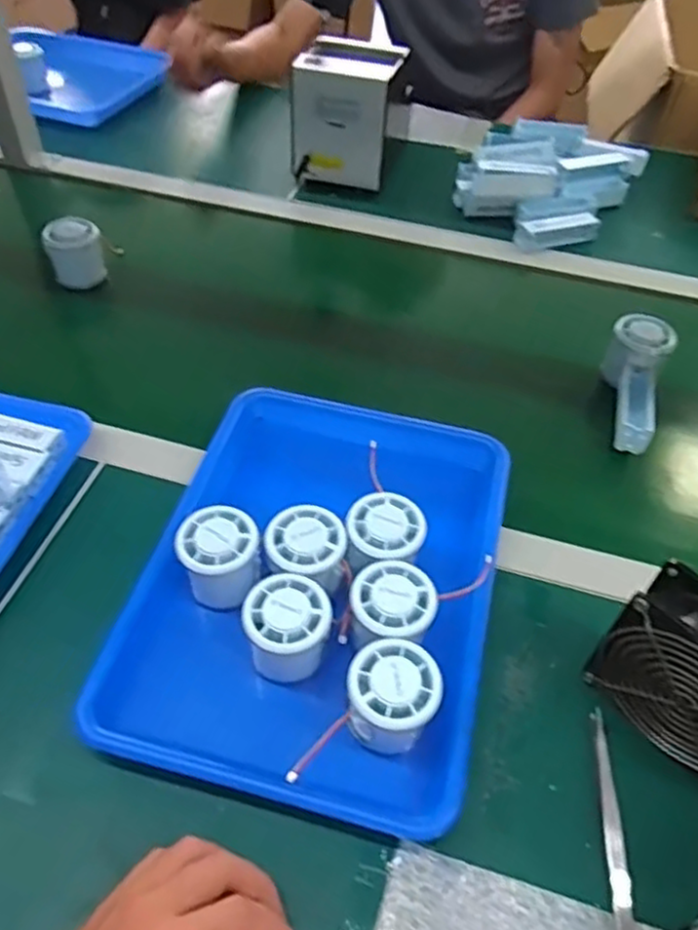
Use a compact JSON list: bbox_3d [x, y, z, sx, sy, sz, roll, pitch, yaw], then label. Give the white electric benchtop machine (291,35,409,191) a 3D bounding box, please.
[{"bbox_3d":[0.001,-0.468,0.918,0.118,0.140,0.118,14,50,9],"label":"white electric benchtop machine"}]

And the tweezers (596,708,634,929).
[{"bbox_3d":[0.163,0.226,0.429,0.011,0.006,0.144,4,50,3],"label":"tweezers"}]

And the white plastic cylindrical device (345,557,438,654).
[{"bbox_3d":[0.029,0.101,0.484,0.058,0.041,0.055,0,50,0],"label":"white plastic cylindrical device"}]

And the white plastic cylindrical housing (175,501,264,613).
[{"bbox_3d":[-0.093,0.072,0.517,0.054,0.067,0.054,0,50,0],"label":"white plastic cylindrical housing"}]

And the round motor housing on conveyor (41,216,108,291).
[{"bbox_3d":[-0.310,-0.243,0.790,0.058,0.060,0.062,1,49,-2],"label":"round motor housing on conveyor"}]

